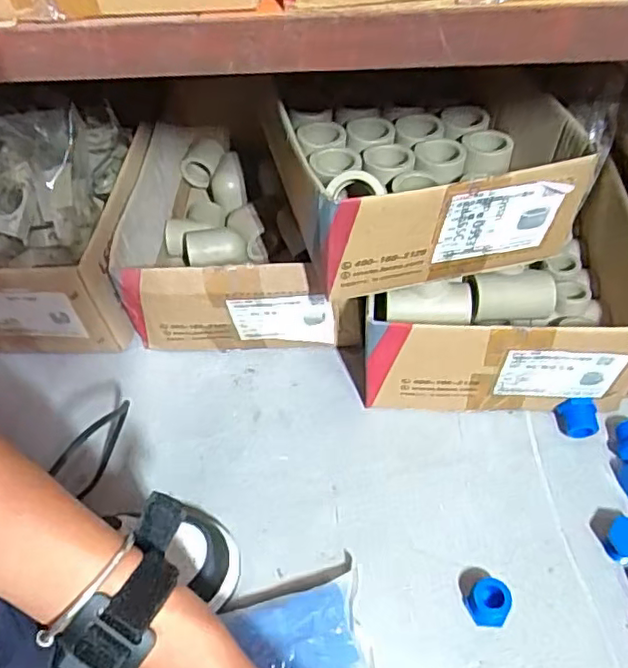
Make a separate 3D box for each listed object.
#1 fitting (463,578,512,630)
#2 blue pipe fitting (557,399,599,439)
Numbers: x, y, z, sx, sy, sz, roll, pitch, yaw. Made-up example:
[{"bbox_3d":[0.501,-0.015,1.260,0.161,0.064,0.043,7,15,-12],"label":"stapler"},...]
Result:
[{"bbox_3d":[0.123,0.189,0.429,0.026,0.024,0.027,-18,52,-9],"label":"fitting"},{"bbox_3d":[0.223,0.072,0.514,0.026,0.028,0.027,-6,51,1],"label":"blue pipe fitting"}]

